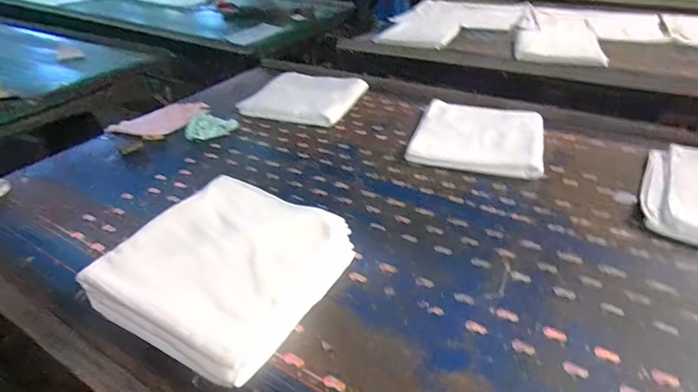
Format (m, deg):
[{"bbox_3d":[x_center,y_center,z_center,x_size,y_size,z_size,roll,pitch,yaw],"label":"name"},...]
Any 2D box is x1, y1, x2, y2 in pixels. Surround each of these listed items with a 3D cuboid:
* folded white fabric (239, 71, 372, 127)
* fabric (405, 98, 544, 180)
[{"bbox_3d":[-0.153,-0.379,1.502,0.371,0.047,0.433,13,39,19],"label":"folded white fabric"},{"bbox_3d":[0.374,-0.173,1.189,0.338,0.036,0.379,10,36,16],"label":"fabric"}]

